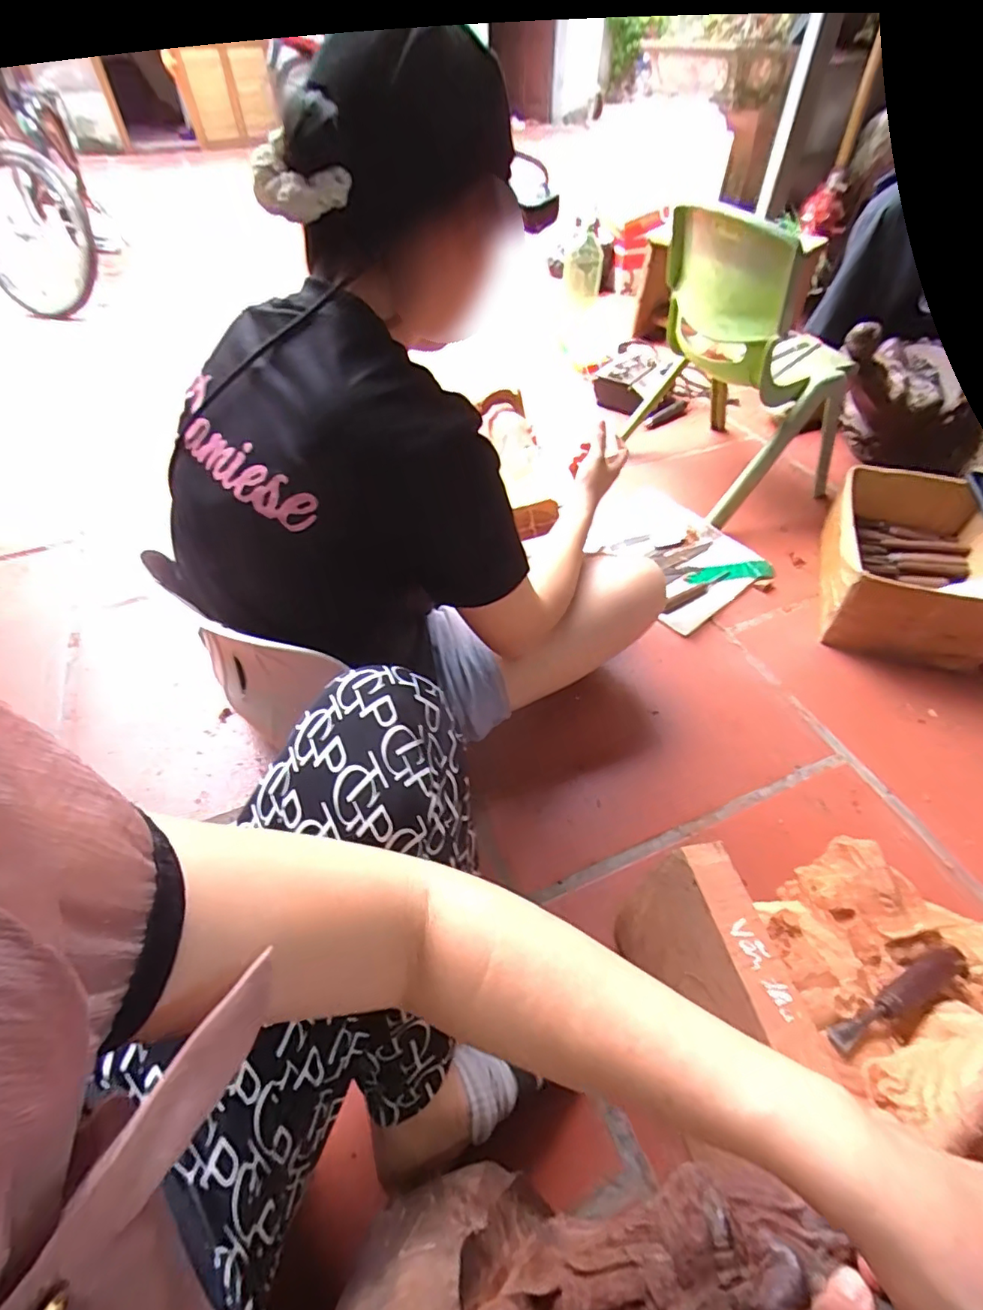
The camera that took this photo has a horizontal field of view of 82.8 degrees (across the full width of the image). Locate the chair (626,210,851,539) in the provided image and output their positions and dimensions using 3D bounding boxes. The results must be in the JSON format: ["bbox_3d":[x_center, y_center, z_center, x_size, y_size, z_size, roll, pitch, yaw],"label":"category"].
[{"bbox_3d":[0.501,-0.576,1.088,0.287,0.475,0.369,-19,52,-16],"label":"chair"}]

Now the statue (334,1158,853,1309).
[{"bbox_3d":[0.052,0.397,0.336,0.297,0.098,0.152,-29,51,8],"label":"statue"}]

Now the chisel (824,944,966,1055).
[{"bbox_3d":[0.339,0.285,0.464,0.167,0.018,0.022,-12,50,-24],"label":"chisel"}]

